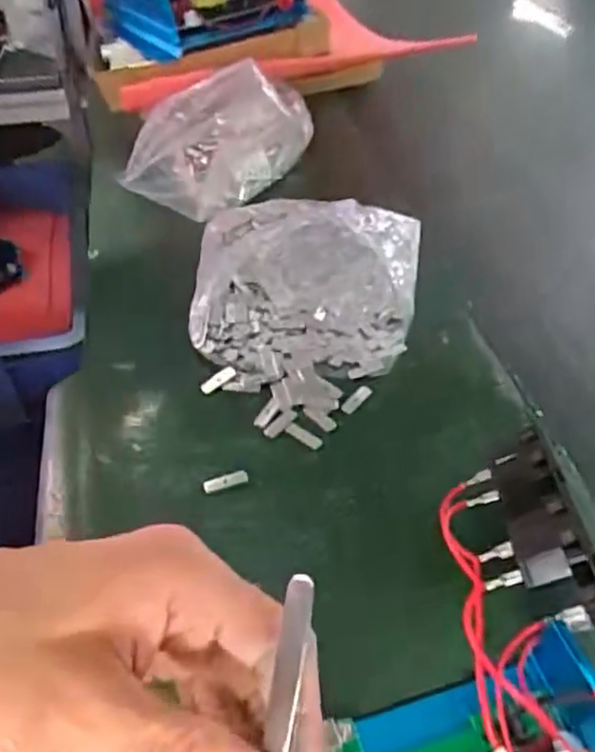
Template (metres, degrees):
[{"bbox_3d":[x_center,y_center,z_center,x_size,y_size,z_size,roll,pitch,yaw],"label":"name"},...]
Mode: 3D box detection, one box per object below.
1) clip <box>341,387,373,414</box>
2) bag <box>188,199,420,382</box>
[{"bbox_3d":[0.039,0.015,0.428,0.009,0.004,0.028,29,51,26],"label":"clip"},{"bbox_3d":[0.006,-0.080,0.488,0.172,0.069,0.183,3,45,3],"label":"bag"}]

